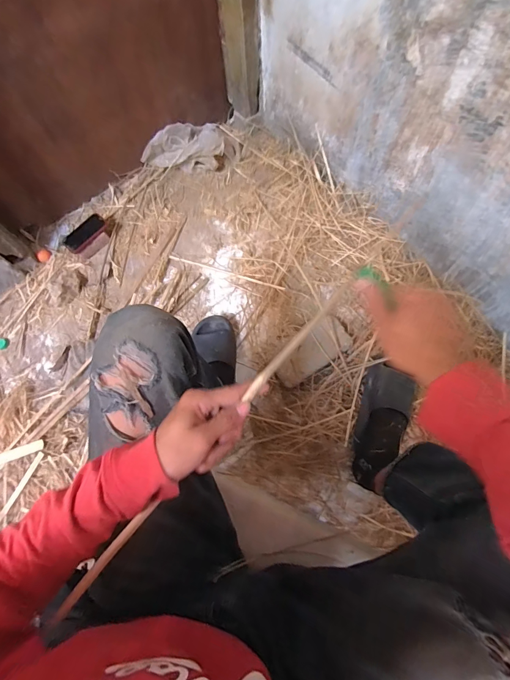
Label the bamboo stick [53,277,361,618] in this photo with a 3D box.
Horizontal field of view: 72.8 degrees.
[{"bbox_3d":[-0.046,0.108,0.382,0.015,0.018,0.468,41,85,13],"label":"bamboo stick"}]

